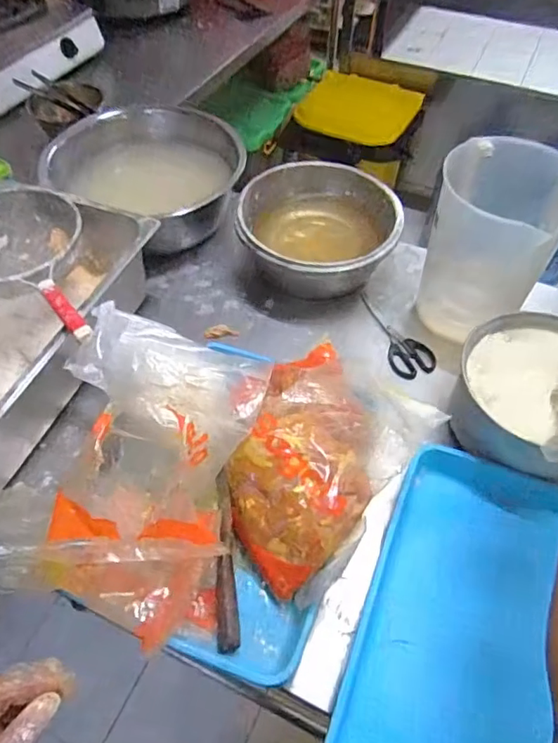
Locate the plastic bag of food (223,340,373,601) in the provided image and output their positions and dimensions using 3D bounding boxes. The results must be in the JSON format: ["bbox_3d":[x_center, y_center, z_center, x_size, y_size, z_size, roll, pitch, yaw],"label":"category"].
[{"bbox_3d":[0.038,0.104,0.688,0.169,0.096,0.316,16,55,11],"label":"plastic bag of food"}]

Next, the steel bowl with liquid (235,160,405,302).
[{"bbox_3d":[0.070,-0.254,0.964,0.267,0.127,0.239,4,53,2],"label":"steel bowl with liquid"}]

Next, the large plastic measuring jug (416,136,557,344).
[{"bbox_3d":[0.324,-0.203,0.851,0.199,0.259,0.163,32,59,21],"label":"large plastic measuring jug"}]

